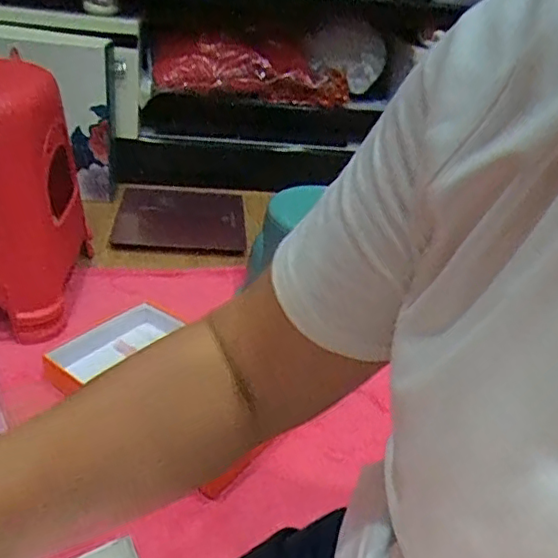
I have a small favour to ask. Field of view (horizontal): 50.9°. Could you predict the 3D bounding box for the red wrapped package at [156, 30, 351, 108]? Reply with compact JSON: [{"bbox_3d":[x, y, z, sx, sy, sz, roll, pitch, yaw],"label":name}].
[{"bbox_3d":[-0.059,-0.494,1.373,0.453,0.122,0.101,1,33,-11],"label":"red wrapped package"}]

